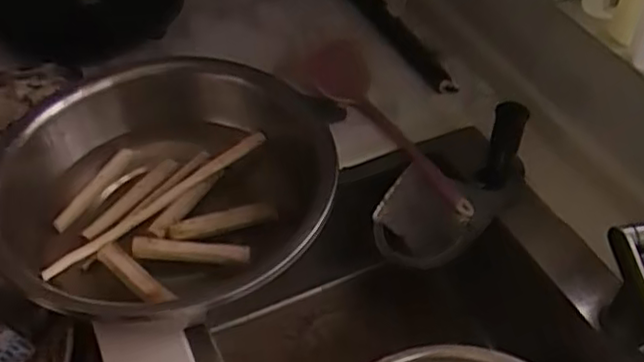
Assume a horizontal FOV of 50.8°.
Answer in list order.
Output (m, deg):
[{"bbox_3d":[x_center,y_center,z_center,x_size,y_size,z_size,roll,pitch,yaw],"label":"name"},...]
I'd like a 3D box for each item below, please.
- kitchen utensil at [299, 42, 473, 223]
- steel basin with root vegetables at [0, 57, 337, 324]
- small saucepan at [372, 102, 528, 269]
[{"bbox_3d":[0.076,-0.063,0.859,0.075,0.061,0.320,-17,49,-15],"label":"kitchen utensil"},{"bbox_3d":[-0.165,0.018,0.709,0.314,0.113,0.323,0,47,0],"label":"steel basin with root vegetables"},{"bbox_3d":[0.159,0.014,0.792,0.229,0.089,0.116,-41,47,18],"label":"small saucepan"}]

